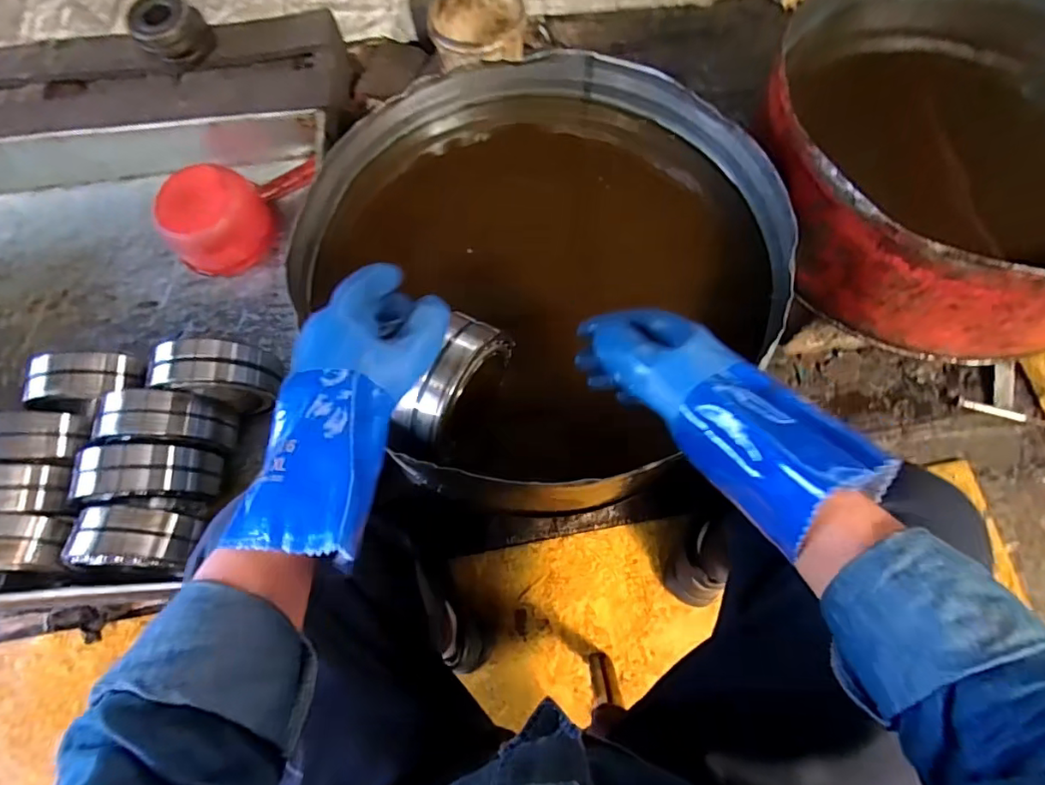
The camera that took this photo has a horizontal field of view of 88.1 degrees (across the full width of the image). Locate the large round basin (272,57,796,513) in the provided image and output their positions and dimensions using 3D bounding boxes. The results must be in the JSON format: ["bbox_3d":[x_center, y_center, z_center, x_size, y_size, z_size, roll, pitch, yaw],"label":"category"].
[{"bbox_3d":[0.030,-0.153,0.729,0.511,0.309,0.509,-1,72,3],"label":"large round basin"}]

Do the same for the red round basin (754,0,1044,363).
[{"bbox_3d":[0.589,-0.326,0.719,0.510,0.226,0.534,-1,72,3],"label":"red round basin"}]

